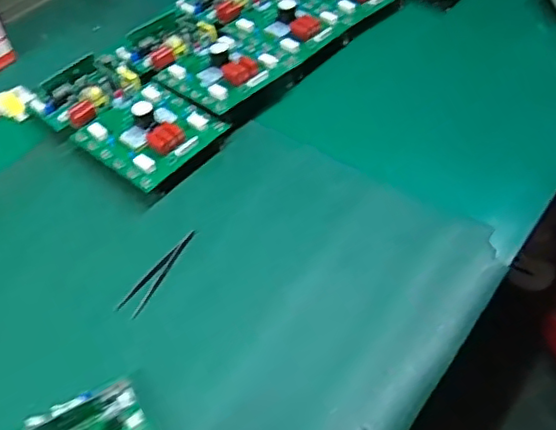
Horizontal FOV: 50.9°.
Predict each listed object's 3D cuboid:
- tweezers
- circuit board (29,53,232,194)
[{"bbox_3d":[-0.119,0.057,0.589,0.023,0.004,0.103,32,73,24],"label":"tweezers"},{"bbox_3d":[-0.180,-0.116,0.692,0.215,0.050,0.127,33,60,24],"label":"circuit board"}]

